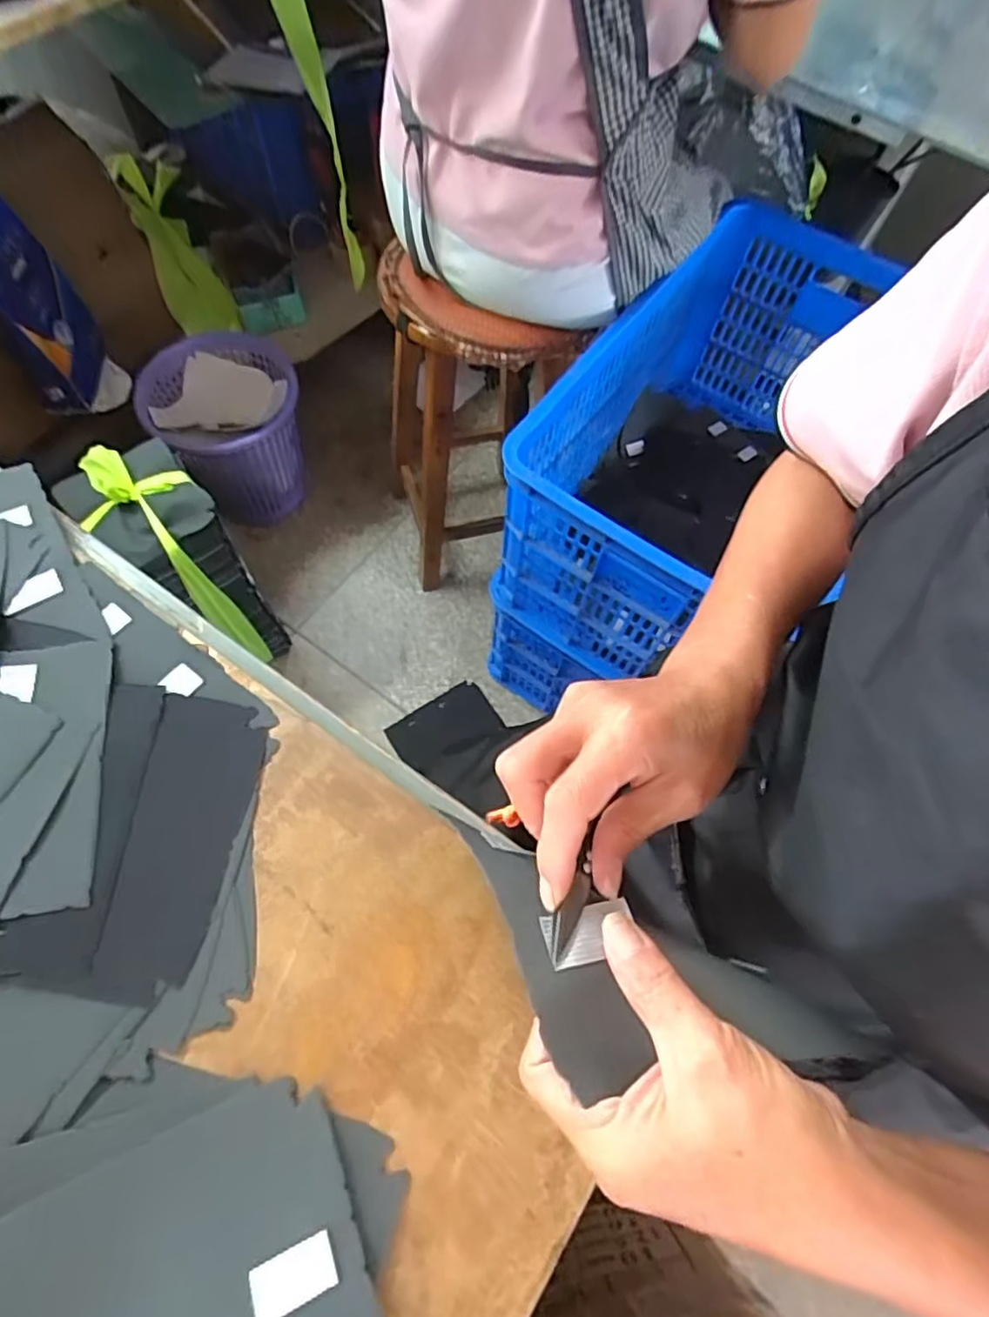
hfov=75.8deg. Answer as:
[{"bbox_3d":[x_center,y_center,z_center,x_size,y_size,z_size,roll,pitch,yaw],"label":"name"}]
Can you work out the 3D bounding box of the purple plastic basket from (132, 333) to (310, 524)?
[{"bbox_3d":[-0.504,-0.423,1.245,0.285,0.277,0.261,-20,69,-11],"label":"purple plastic basket"}]

